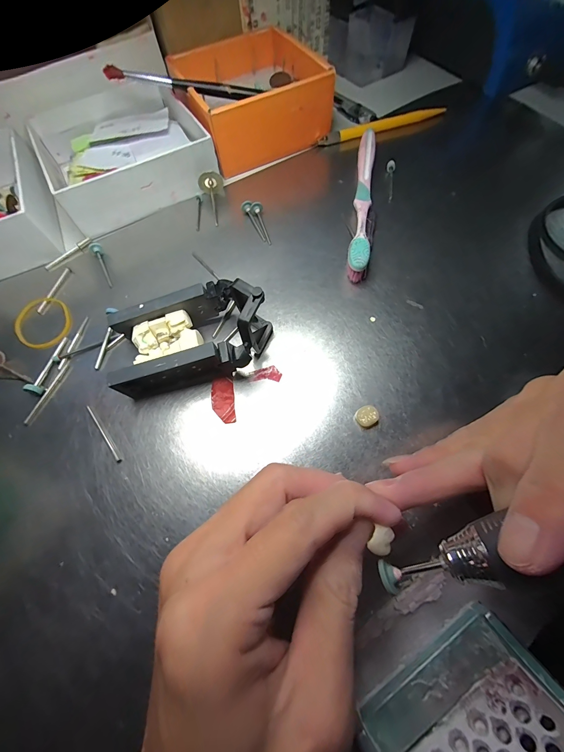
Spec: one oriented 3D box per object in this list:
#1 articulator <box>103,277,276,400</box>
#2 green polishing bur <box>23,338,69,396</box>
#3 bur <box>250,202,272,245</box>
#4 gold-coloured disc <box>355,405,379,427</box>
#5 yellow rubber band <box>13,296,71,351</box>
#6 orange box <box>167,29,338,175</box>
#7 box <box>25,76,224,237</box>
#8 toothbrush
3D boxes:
[{"bbox_3d":[-0.055,-0.023,0.184,0.095,0.034,0.056,-17,66,-4],"label":"articulator"},{"bbox_3d":[-0.157,-0.008,0.195,0.007,0.011,0.044,4,66,5],"label":"green polishing bur"},{"bbox_3d":[-0.016,-0.125,0.243,0.010,0.007,0.041,-21,81,-6],"label":"bur"},{"bbox_3d":[0.049,0.023,0.169,0.013,0.008,0.012,-21,69,-7],"label":"gold-coloured disc"},{"bbox_3d":[-0.176,-0.039,0.215,0.038,0.005,0.050,-40,70,-14],"label":"yellow rubber band"},{"bbox_3d":[-0.033,-0.271,0.281,0.121,0.045,0.128,-29,67,-9],"label":"orange box"},{"bbox_3d":[-0.148,-0.214,0.267,0.138,0.035,0.149,-30,68,-10],"label":"box"},{"bbox_3d":[0.066,-0.150,0.237,0.015,0.018,0.177,7,67,7],"label":"toothbrush"}]

